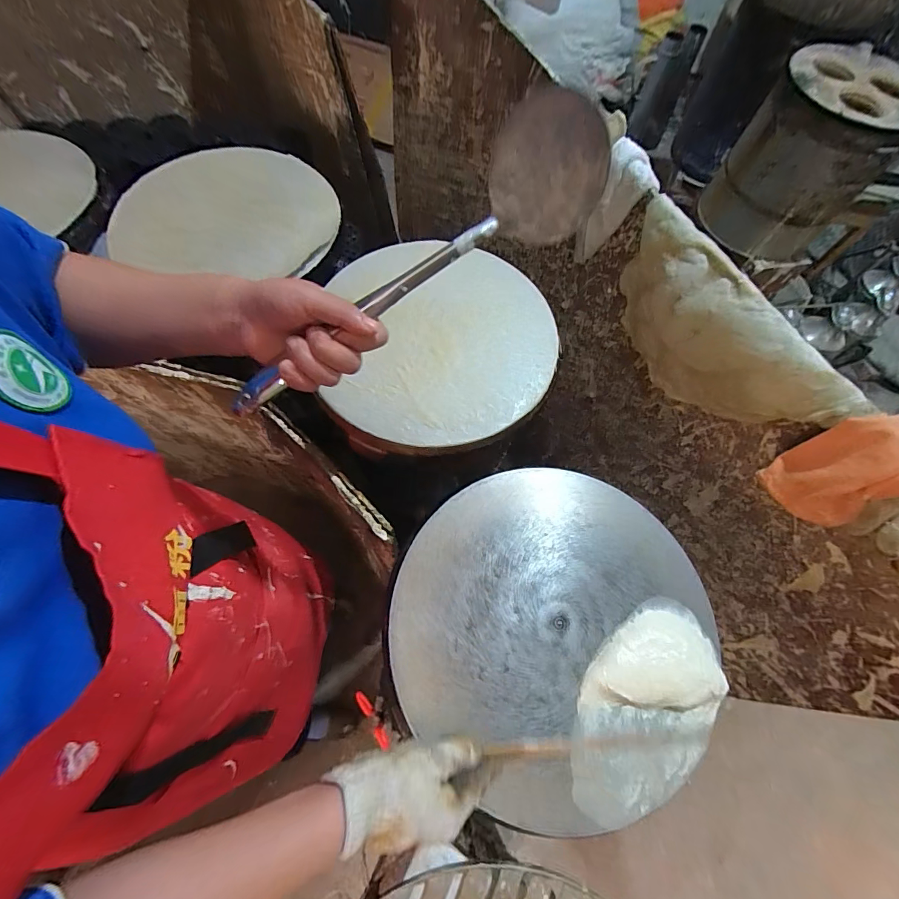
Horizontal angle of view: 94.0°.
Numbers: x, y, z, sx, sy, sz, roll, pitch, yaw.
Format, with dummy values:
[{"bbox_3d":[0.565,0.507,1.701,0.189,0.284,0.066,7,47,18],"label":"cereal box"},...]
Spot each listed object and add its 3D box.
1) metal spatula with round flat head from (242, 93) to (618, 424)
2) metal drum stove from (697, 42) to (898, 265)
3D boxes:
[{"bbox_3d":[-0.034,-0.129,0.322,0.326,0.066,0.083,-35,72,4],"label":"metal spatula with round flat head"},{"bbox_3d":[1.001,-0.818,1.205,0.351,0.389,0.329,29,68,9],"label":"metal drum stove"}]

